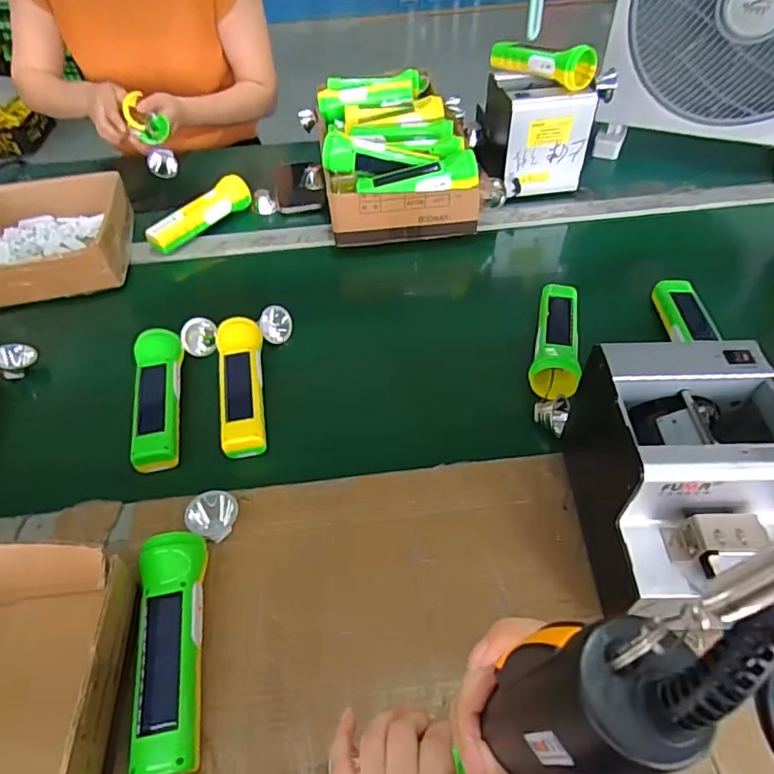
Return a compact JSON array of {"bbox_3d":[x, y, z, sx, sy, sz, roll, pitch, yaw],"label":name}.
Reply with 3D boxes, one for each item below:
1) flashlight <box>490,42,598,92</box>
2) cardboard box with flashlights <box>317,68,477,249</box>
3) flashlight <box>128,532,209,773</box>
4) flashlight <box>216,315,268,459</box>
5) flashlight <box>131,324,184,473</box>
[{"bbox_3d":[0.214,-0.468,0.765,0.165,0.046,0.046,36,60,29],"label":"flashlight"},{"bbox_3d":[0.005,-0.389,0.851,0.214,0.102,0.380,-7,49,-3],"label":"cardboard box with flashlights"},{"bbox_3d":[-0.164,0.196,0.408,0.048,0.045,0.167,-8,49,-4],"label":"flashlight"},{"bbox_3d":[-0.156,-0.006,0.582,0.046,0.031,0.169,-11,49,-6],"label":"flashlight"},{"bbox_3d":[-0.245,0.008,0.572,0.045,0.031,0.168,-10,53,-5],"label":"flashlight"}]

